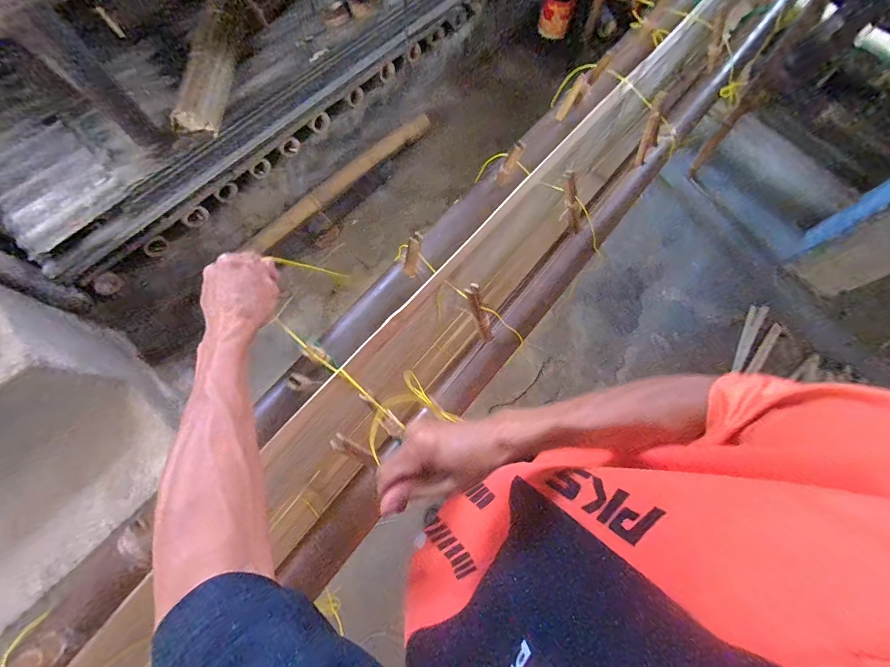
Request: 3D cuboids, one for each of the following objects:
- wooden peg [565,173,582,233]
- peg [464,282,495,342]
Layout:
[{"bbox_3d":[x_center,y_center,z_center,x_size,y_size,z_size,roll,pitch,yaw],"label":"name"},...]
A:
[{"bbox_3d":[0.157,-0.157,0.459,0.015,0.081,0.014,-42,45,-14],"label":"wooden peg"},{"bbox_3d":[0.039,-0.019,0.402,0.015,0.087,0.009,-39,47,-14],"label":"peg"}]

